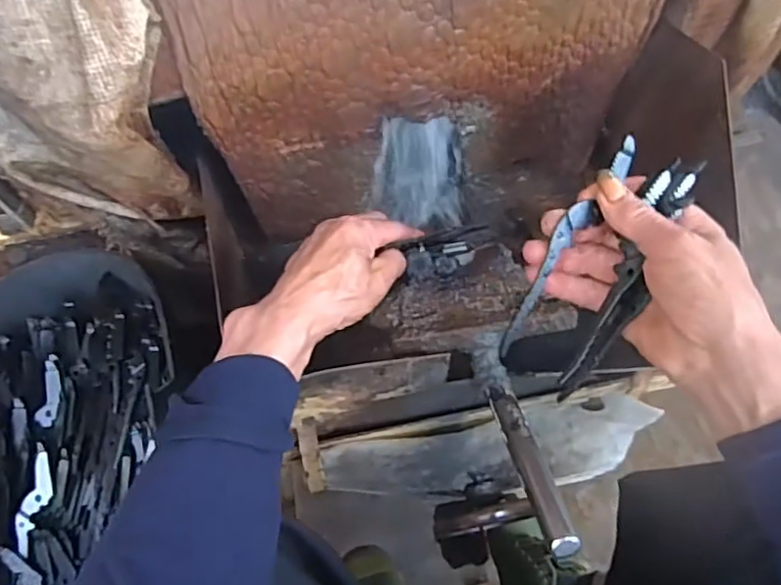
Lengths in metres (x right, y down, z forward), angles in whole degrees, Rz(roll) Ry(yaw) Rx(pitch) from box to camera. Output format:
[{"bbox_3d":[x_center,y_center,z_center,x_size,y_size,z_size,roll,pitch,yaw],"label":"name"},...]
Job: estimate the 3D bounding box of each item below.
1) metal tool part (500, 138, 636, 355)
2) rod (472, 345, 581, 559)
[{"bbox_3d":[0.108,-0.028,0.382,0.022,0.005,0.153,34,93,-18],"label":"metal tool part"},{"bbox_3d":[0.088,0.097,0.414,0.021,0.018,0.175,-9,33,-3],"label":"rod"}]

